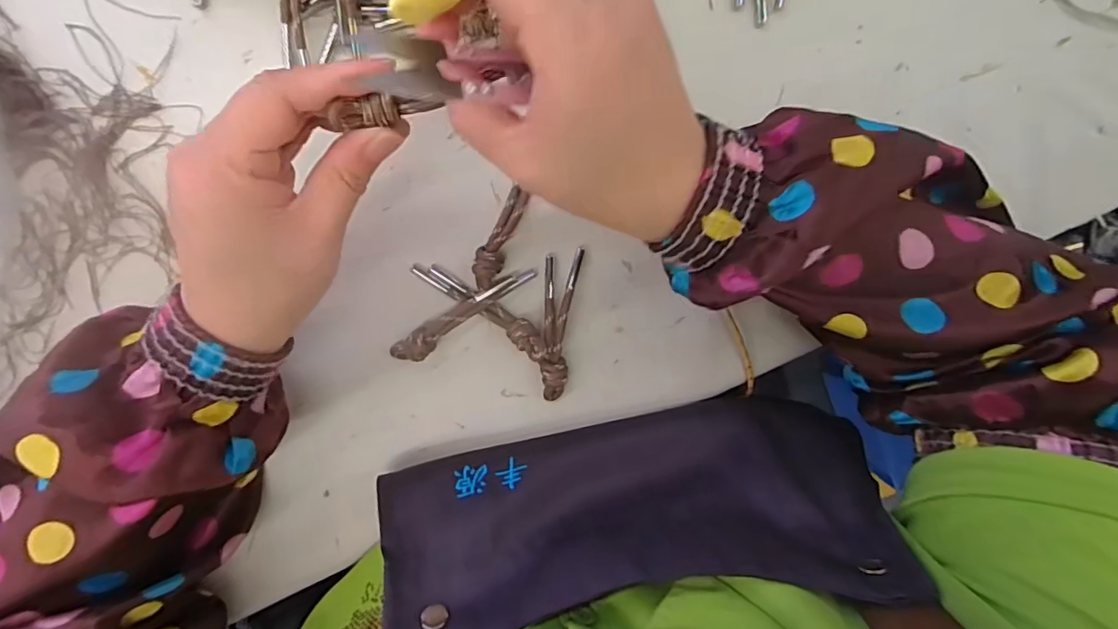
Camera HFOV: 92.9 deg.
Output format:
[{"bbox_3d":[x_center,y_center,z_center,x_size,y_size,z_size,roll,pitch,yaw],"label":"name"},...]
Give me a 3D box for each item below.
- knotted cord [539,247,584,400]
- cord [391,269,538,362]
[{"bbox_3d":[-0.001,0.006,0.300,0.020,0.016,0.085,6,97,-2],"label":"knotted cord"},{"bbox_3d":[-0.054,0.000,0.295,0.090,0.017,0.015,-34,97,3],"label":"cord"}]

